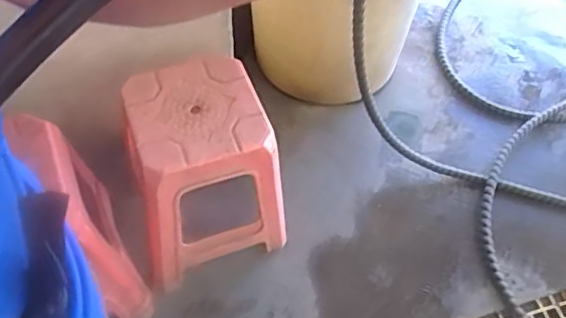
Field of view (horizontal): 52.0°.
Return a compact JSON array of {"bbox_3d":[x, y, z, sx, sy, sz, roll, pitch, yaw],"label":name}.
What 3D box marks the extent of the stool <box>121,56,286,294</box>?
[{"bbox_3d":[-0.197,0.034,1.411,0.327,0.452,0.285,-17,56,-14],"label":"stool"}]

